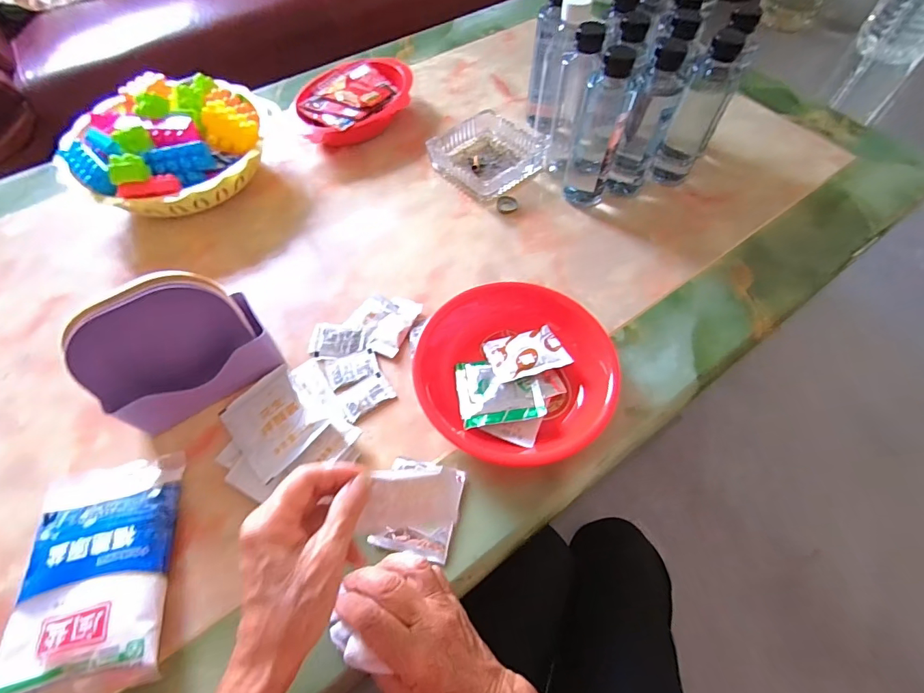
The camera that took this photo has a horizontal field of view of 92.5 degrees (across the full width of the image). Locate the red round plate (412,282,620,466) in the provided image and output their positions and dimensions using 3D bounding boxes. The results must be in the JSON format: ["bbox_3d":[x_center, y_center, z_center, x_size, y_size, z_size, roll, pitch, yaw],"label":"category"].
[{"bbox_3d":[0.052,0.022,0.435,0.186,0.043,0.178,0,58,0],"label":"red round plate"}]

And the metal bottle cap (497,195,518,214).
[{"bbox_3d":[0.060,-0.188,0.583,0.027,0.008,0.031,1,58,1],"label":"metal bottle cap"}]

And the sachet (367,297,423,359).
[{"bbox_3d":[-0.073,-0.024,0.481,0.034,0.012,0.072,21,61,13],"label":"sachet"}]

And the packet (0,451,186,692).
[{"bbox_3d":[-0.293,0.176,0.353,0.114,0.030,0.171,-11,59,-6],"label":"packet"}]

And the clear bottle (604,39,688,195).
[{"bbox_3d":[0.220,-0.261,0.533,0.050,0.171,0.066,19,60,12],"label":"clear bottle"}]

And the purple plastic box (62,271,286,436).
[{"bbox_3d":[-0.253,0.005,0.396,0.142,0.121,0.061,-33,63,-18],"label":"purple plastic box"}]

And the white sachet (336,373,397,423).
[{"bbox_3d":[-0.096,0.049,0.442,0.051,0.004,0.032,-29,62,-17],"label":"white sachet"}]

